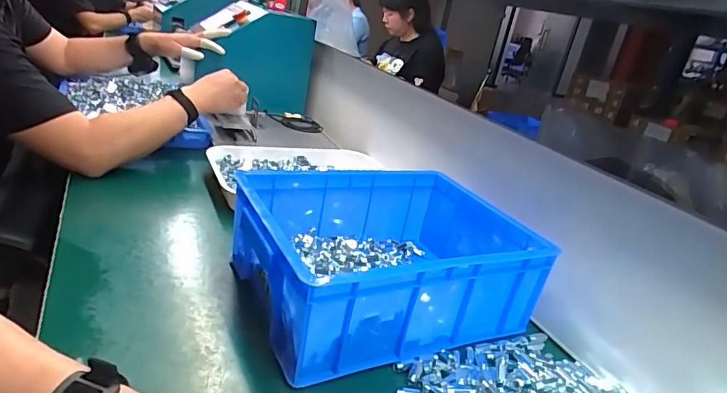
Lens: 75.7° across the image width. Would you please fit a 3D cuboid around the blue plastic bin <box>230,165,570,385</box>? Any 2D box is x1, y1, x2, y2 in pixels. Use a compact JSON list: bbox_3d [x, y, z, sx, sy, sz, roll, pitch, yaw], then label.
[{"bbox_3d":[0.021,0.067,0.620,0.354,0.125,0.288,-3,26,-29],"label":"blue plastic bin"}]

